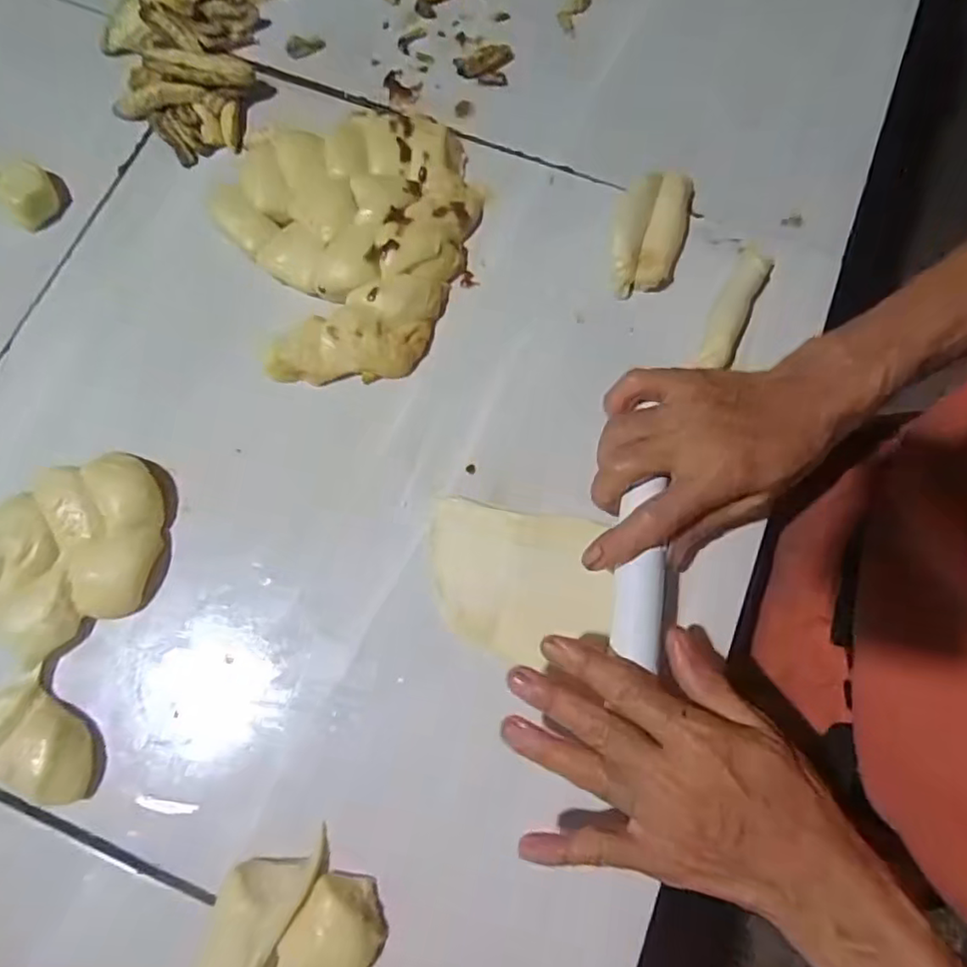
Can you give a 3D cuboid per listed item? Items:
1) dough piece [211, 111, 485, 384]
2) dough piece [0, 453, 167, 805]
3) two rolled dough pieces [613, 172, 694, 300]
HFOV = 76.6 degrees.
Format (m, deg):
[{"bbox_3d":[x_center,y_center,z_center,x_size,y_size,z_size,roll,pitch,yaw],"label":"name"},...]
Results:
[{"bbox_3d":[-0.082,-0.170,0.411,0.165,0.031,0.198,-19,77,-6],"label":"dough piece"},{"bbox_3d":[-0.257,0.072,0.347,0.114,0.024,0.182,9,76,1],"label":"dough piece"},{"bbox_3d":[0.109,-0.165,0.409,0.045,0.032,0.085,17,76,3],"label":"two rolled dough pieces"}]

